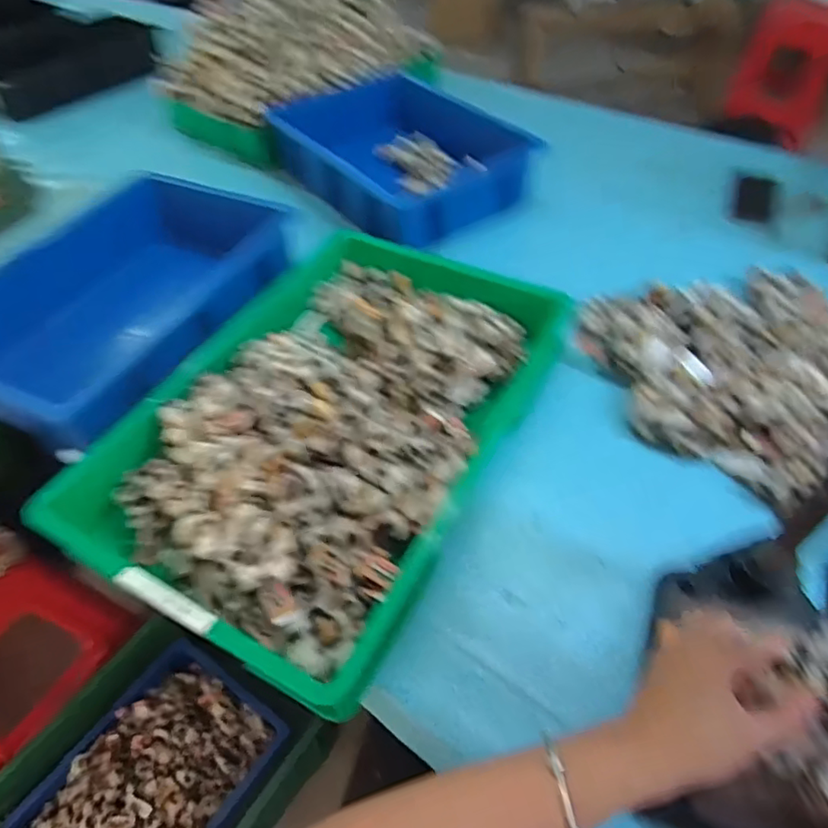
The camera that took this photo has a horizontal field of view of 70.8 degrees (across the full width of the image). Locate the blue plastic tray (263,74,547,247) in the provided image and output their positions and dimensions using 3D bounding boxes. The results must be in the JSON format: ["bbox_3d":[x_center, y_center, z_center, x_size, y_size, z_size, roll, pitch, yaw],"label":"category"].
[{"bbox_3d":[-0.013,-0.479,1.073,0.347,0.102,0.432,-31,56,-22],"label":"blue plastic tray"}]

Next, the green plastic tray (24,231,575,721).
[{"bbox_3d":[-0.090,-0.017,0.674,0.373,0.082,0.560,21,54,18],"label":"green plastic tray"}]

